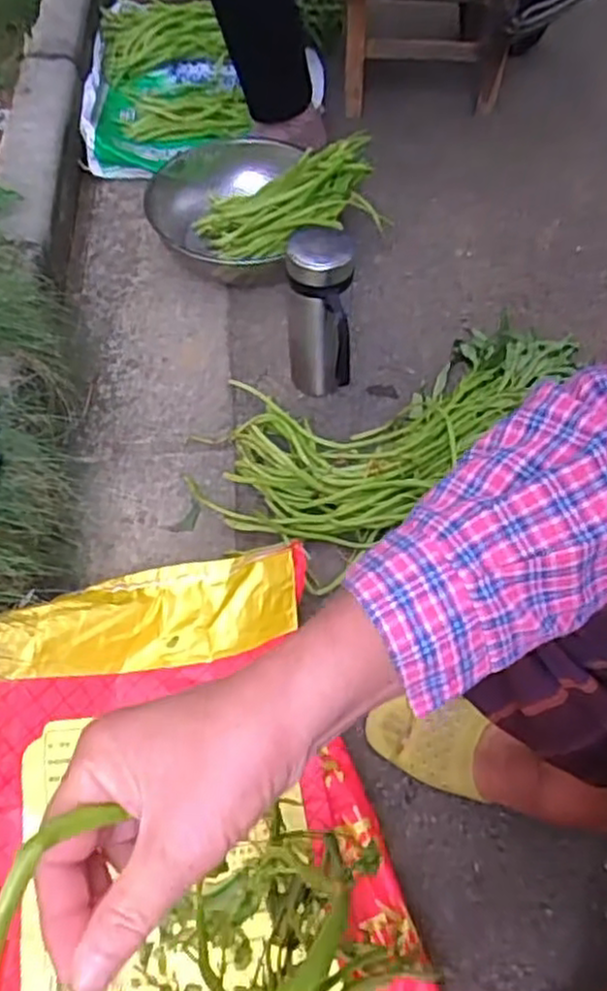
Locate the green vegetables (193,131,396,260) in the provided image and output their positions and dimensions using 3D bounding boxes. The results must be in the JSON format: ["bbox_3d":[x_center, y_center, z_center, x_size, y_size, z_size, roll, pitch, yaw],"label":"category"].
[{"bbox_3d":[-0.028,-0.466,1.172,0.311,0.081,0.181,-16,70,21],"label":"green vegetables"}]

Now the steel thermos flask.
[{"bbox_3d":[0.015,-0.216,0.938,0.082,0.222,0.139,0,58,-6],"label":"steel thermos flask"}]

